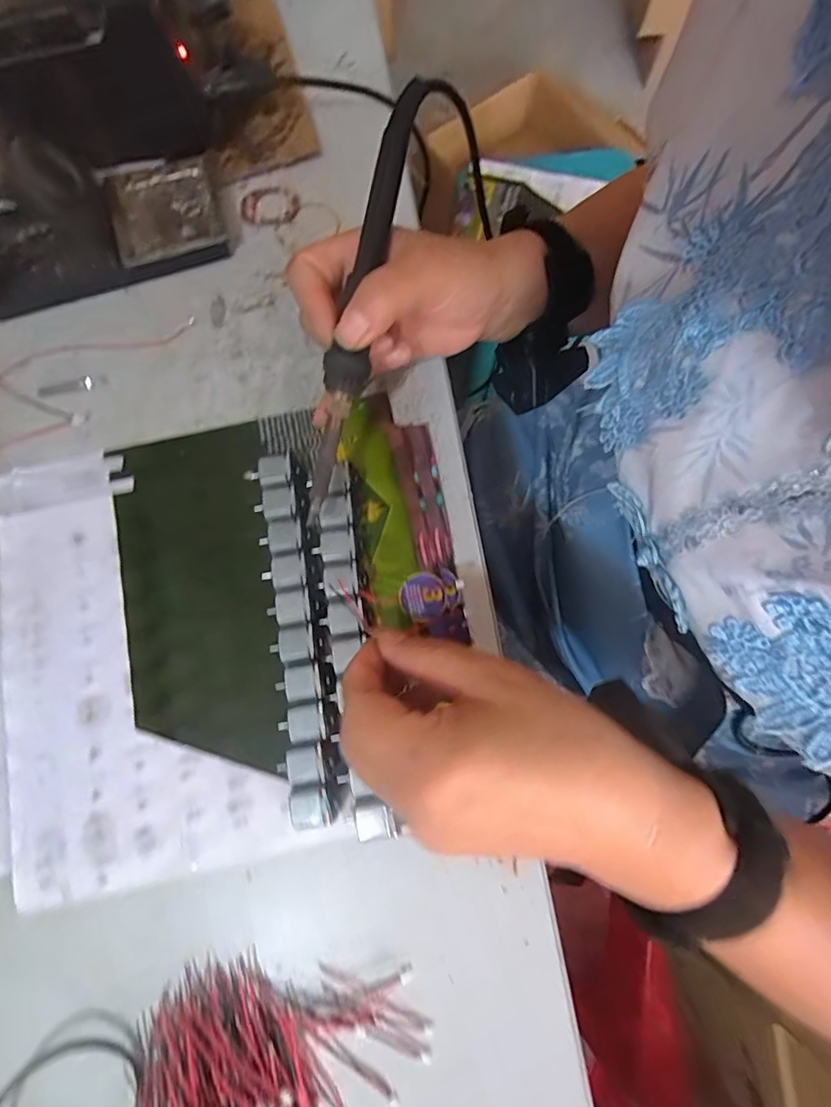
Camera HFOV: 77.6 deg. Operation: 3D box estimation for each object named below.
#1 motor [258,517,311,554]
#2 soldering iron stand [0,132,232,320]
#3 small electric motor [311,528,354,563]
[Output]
[{"bbox_3d":[-0.073,-0.009,0.286,0.028,0.011,0.018,-10,76,-1],"label":"motor"},{"bbox_3d":[-0.212,-0.217,0.318,0.161,0.073,0.073,-15,77,-2],"label":"soldering iron stand"},{"bbox_3d":[-0.045,-0.003,0.286,0.023,0.013,0.018,-4,76,0],"label":"small electric motor"}]

